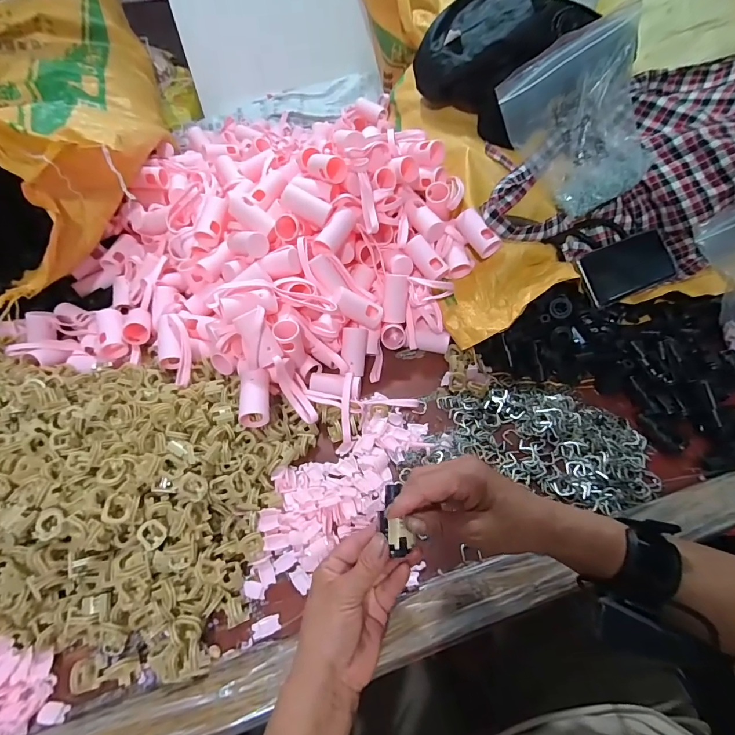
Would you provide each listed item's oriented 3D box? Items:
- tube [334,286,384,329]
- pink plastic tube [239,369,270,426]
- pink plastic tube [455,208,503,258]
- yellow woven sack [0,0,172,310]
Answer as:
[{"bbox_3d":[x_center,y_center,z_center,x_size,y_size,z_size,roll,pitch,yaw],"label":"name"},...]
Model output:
[{"bbox_3d":[-0.013,-0.075,0.495,0.068,0.029,0.030,27,47,-28],"label":"tube"},{"bbox_3d":[-0.127,0.034,0.444,0.033,0.030,0.063,9,63,-19],"label":"pink plastic tube"},{"bbox_3d":[0.144,-0.177,0.515,0.028,0.028,0.068,-33,82,-21],"label":"pink plastic tube"},{"bbox_3d":[-0.626,-0.412,0.696,0.469,0.210,0.810,-16,54,-11],"label":"yellow woven sack"}]

